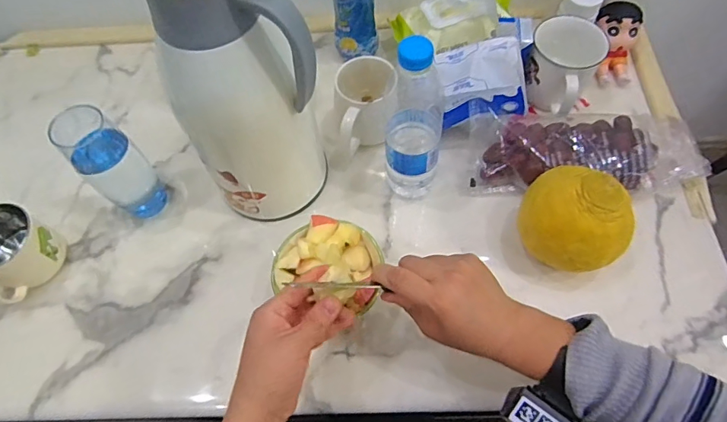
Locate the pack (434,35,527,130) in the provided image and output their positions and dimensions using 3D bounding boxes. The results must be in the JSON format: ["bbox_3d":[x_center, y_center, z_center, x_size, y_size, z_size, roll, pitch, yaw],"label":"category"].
[{"bbox_3d":[0.139,-0.155,0.537,0.099,0.047,0.087,-10,85,10],"label":"pack"}]

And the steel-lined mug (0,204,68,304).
[{"bbox_3d":[-0.409,0.050,0.522,0.070,0.087,0.093,25,67,15],"label":"steel-lined mug"}]

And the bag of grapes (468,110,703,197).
[{"bbox_3d":[0.272,-0.078,0.564,0.281,0.052,0.114,0,63,4],"label":"bag of grapes"}]

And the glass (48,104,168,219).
[{"bbox_3d":[-0.279,-0.045,0.517,0.050,0.165,0.059,36,70,19],"label":"glass"}]

